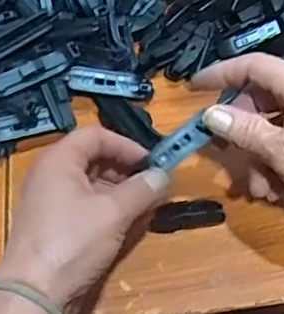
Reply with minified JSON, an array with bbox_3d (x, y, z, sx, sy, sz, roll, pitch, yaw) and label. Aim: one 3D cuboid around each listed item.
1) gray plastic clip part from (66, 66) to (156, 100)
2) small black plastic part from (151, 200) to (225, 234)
[{"bbox_3d":[-0.026,-0.060,0.464,0.071,0.012,0.019,8,61,-8],"label":"gray plastic clip part"},{"bbox_3d":[0.033,0.043,0.414,0.053,0.008,0.019,-8,57,0],"label":"small black plastic part"}]

